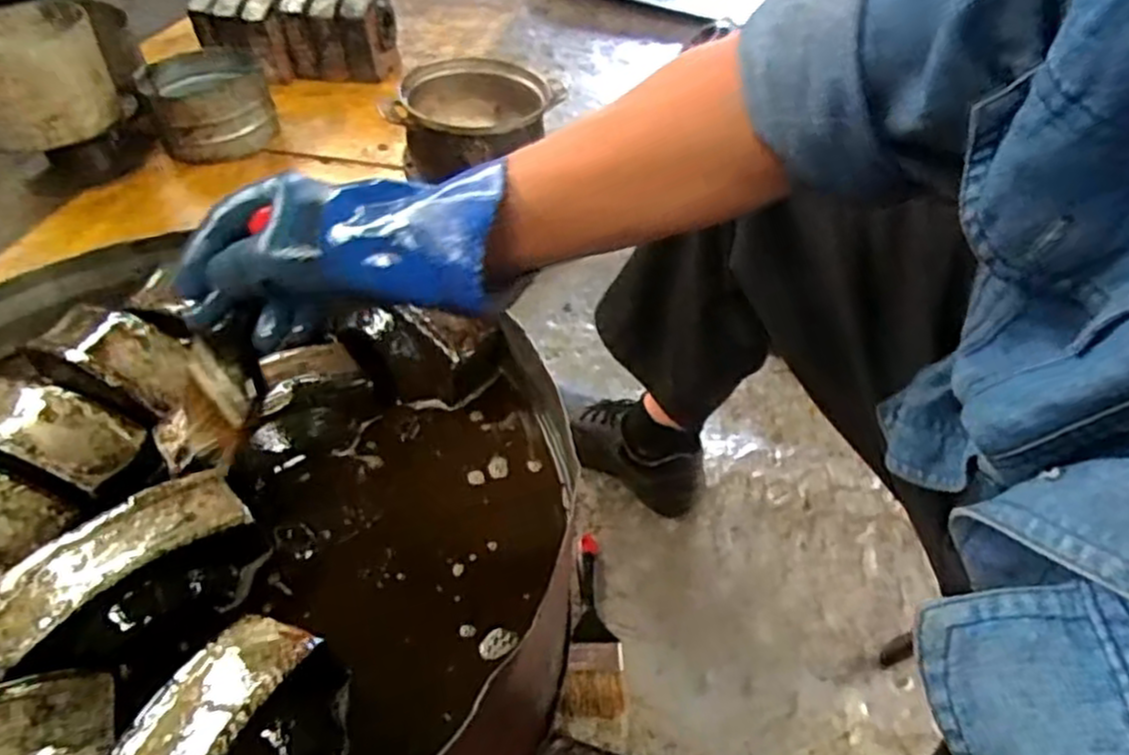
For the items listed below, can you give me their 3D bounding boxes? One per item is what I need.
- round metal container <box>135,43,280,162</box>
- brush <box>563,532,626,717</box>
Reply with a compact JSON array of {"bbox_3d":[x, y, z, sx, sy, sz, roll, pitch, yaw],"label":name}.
[{"bbox_3d":[-0.815,-0.622,1.639,0.266,0.150,0.279,-20,50,-19],"label":"round metal container"},{"bbox_3d":[0.032,0.268,0.788,0.061,0.032,0.201,1,46,0],"label":"brush"}]

